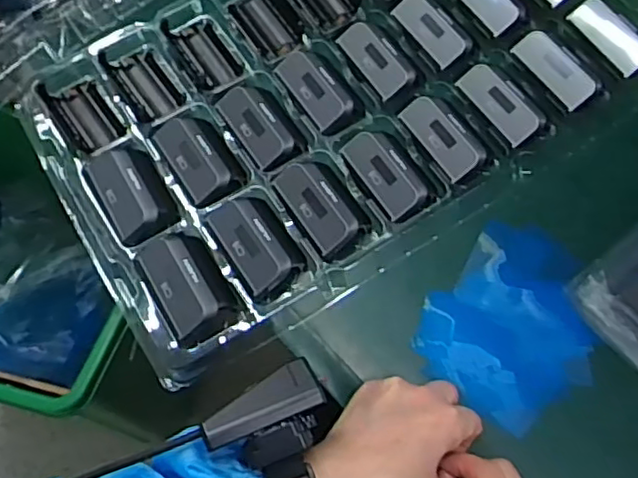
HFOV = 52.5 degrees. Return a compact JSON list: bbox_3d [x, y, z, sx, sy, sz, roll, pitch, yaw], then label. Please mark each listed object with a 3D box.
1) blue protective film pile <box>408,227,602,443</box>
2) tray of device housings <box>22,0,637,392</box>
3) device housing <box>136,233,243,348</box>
[{"bbox_3d":[0.143,0.059,0.470,0.110,0.028,0.133,35,70,16],"label":"blue protective film pile"},{"bbox_3d":[0.013,-0.155,0.547,0.495,0.042,0.350,-29,68,-13],"label":"tray of device housings"},{"bbox_3d":[-0.093,0.032,0.461,0.051,0.020,0.075,-27,67,-12],"label":"device housing"}]

